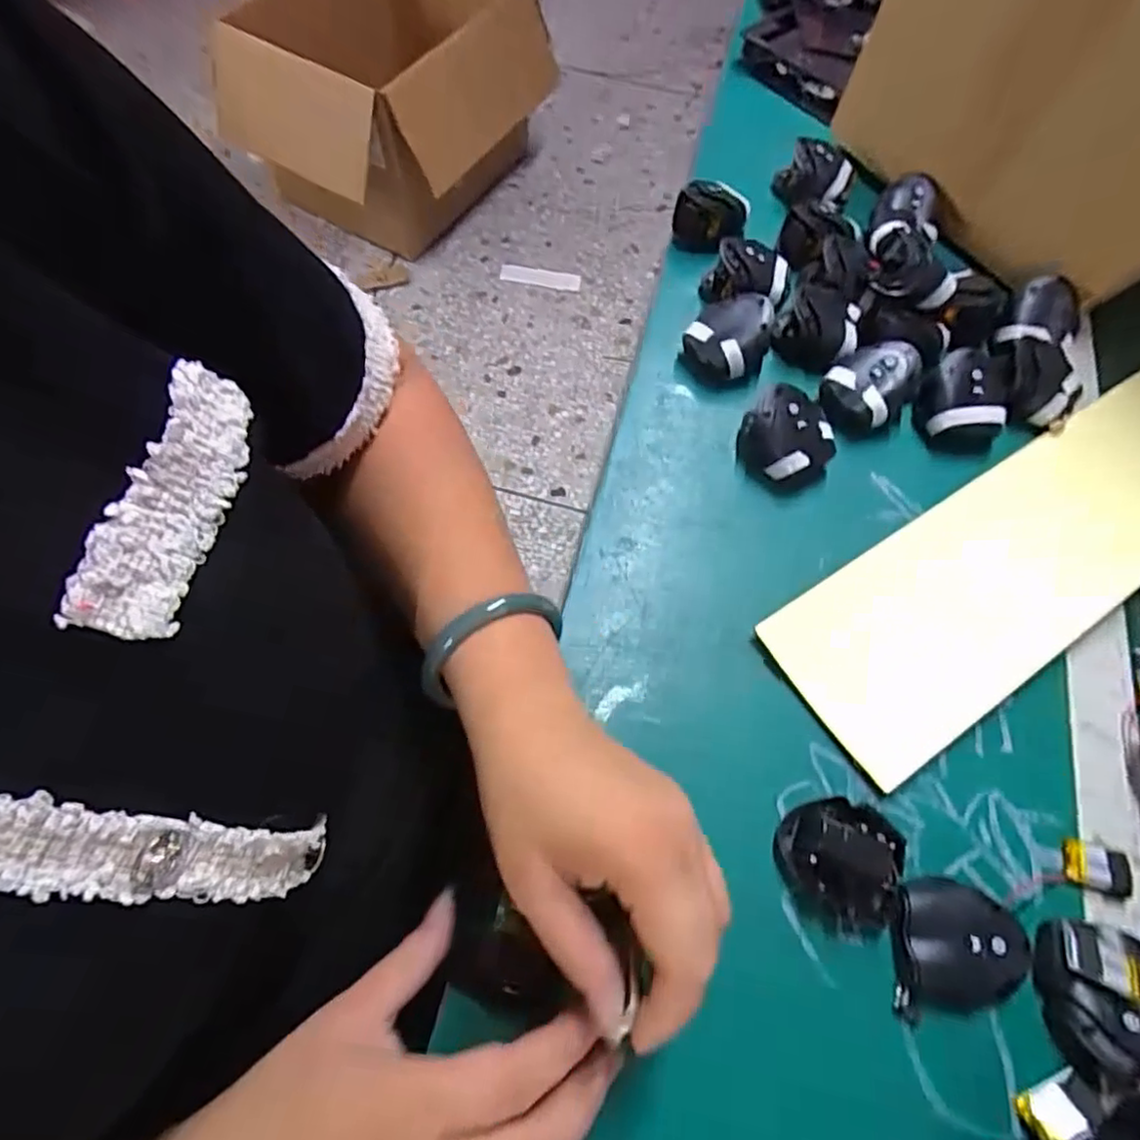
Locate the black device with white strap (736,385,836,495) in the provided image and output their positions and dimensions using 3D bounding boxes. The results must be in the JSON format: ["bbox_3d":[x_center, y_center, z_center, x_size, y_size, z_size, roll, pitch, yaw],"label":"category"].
[{"bbox_3d":[0.145,-0.085,0.421,0.063,0.042,0.052,20,66,8],"label":"black device with white strap"}]

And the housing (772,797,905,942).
[{"bbox_3d":[0.134,0.146,0.315,0.058,0.023,0.059,0,65,-1],"label":"housing"}]

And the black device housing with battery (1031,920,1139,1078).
[{"bbox_3d":[0.245,0.196,0.290,0.046,0.022,0.059,5,65,1],"label":"black device housing with battery"}]

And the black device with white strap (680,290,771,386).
[{"bbox_3d":[0.113,-0.167,0.456,0.059,0.043,0.051,18,66,7],"label":"black device with white strap"}]

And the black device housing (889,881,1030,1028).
[{"bbox_3d":[0.184,0.178,0.302,0.065,0.016,0.056,-5,65,-3],"label":"black device housing"}]

